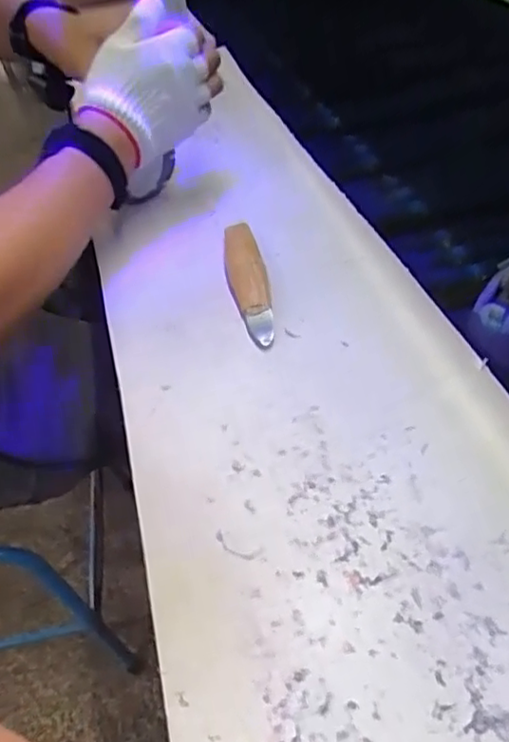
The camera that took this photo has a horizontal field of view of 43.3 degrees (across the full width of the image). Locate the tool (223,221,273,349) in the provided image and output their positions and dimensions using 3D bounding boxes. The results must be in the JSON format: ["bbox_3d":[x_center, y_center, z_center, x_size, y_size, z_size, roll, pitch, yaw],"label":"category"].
[{"bbox_3d":[-0.005,-0.078,0.557,0.032,0.026,0.144,-9,43,-3],"label":"tool"}]

